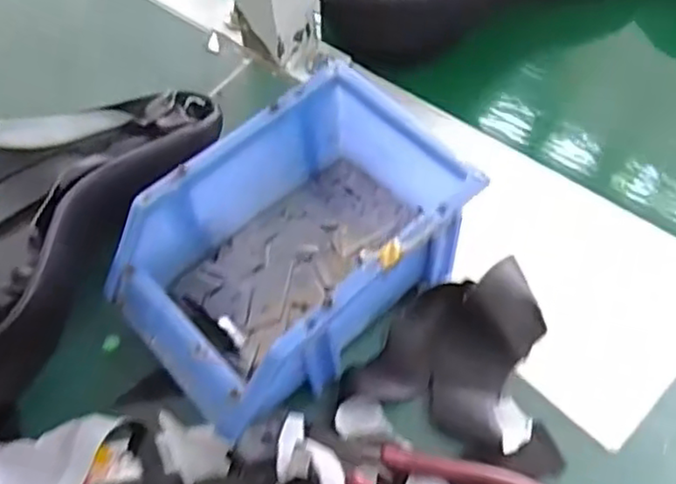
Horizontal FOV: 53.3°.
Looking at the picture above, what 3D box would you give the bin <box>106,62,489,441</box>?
[{"bbox_3d":[-0.024,0.003,0.360,0.177,0.066,0.117,-40,64,-18],"label":"bin"}]

